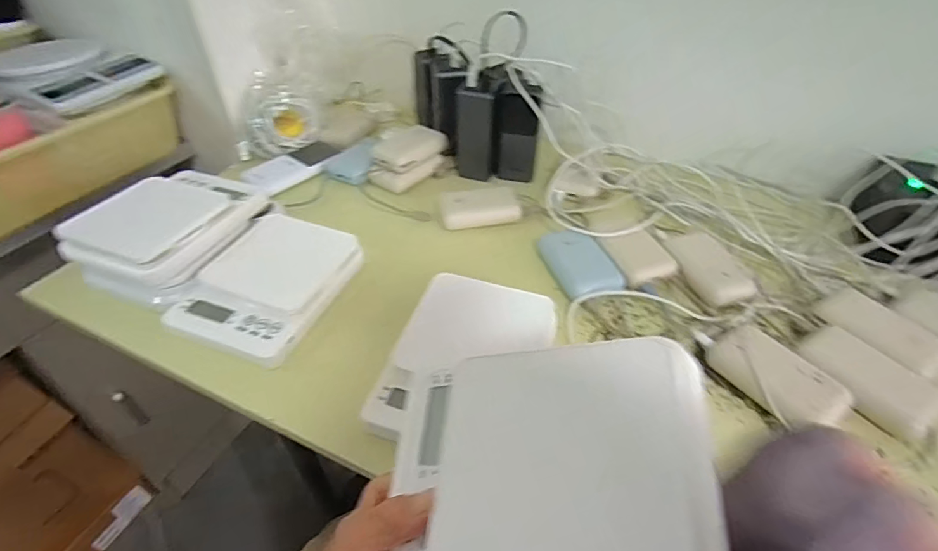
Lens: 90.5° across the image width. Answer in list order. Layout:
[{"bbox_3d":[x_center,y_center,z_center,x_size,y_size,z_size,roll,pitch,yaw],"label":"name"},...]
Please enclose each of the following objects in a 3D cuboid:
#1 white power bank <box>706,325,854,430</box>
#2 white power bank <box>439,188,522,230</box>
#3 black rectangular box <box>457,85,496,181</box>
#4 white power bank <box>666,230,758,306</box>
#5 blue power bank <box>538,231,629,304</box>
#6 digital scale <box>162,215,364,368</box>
[{"bbox_3d":[0.268,0.088,0.407,0.061,0.024,0.101,-21,46,-21],"label":"white power bank"},{"bbox_3d":[0.015,-0.088,0.604,0.103,0.019,0.066,-8,43,-8],"label":"white power bank"},{"bbox_3d":[0.010,-0.192,0.635,0.052,0.120,0.021,6,43,7],"label":"black rectangular box"},{"bbox_3d":[0.260,-0.012,0.510,0.058,0.023,0.098,-6,42,-6],"label":"white power bank"},{"bbox_3d":[0.122,-0.015,0.516,0.063,0.017,0.099,-22,53,-1],"label":"blue power bank"},{"bbox_3d":[-0.211,0.005,0.486,0.141,0.028,0.168,14,44,16],"label":"digital scale"}]

